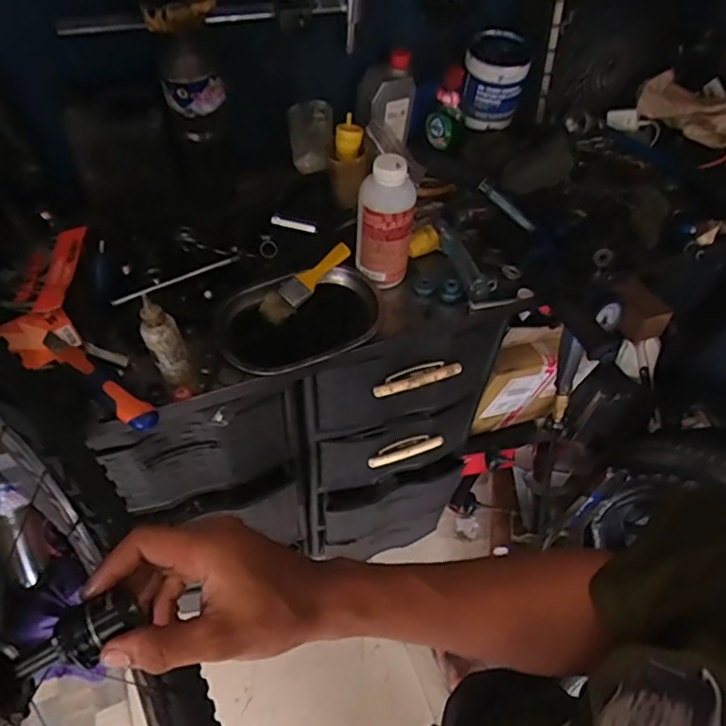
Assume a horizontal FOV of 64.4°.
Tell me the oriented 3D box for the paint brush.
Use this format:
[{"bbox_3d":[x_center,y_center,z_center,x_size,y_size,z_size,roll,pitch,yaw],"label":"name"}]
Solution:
[{"bbox_3d":[-0.076,-0.111,0.784,0.043,0.012,0.149,38,71,20],"label":"paint brush"}]

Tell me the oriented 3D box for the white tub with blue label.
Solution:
[{"bbox_3d":[0.210,-0.451,0.924,0.092,0.120,0.093,2,54,-2],"label":"white tub with blue label"}]

